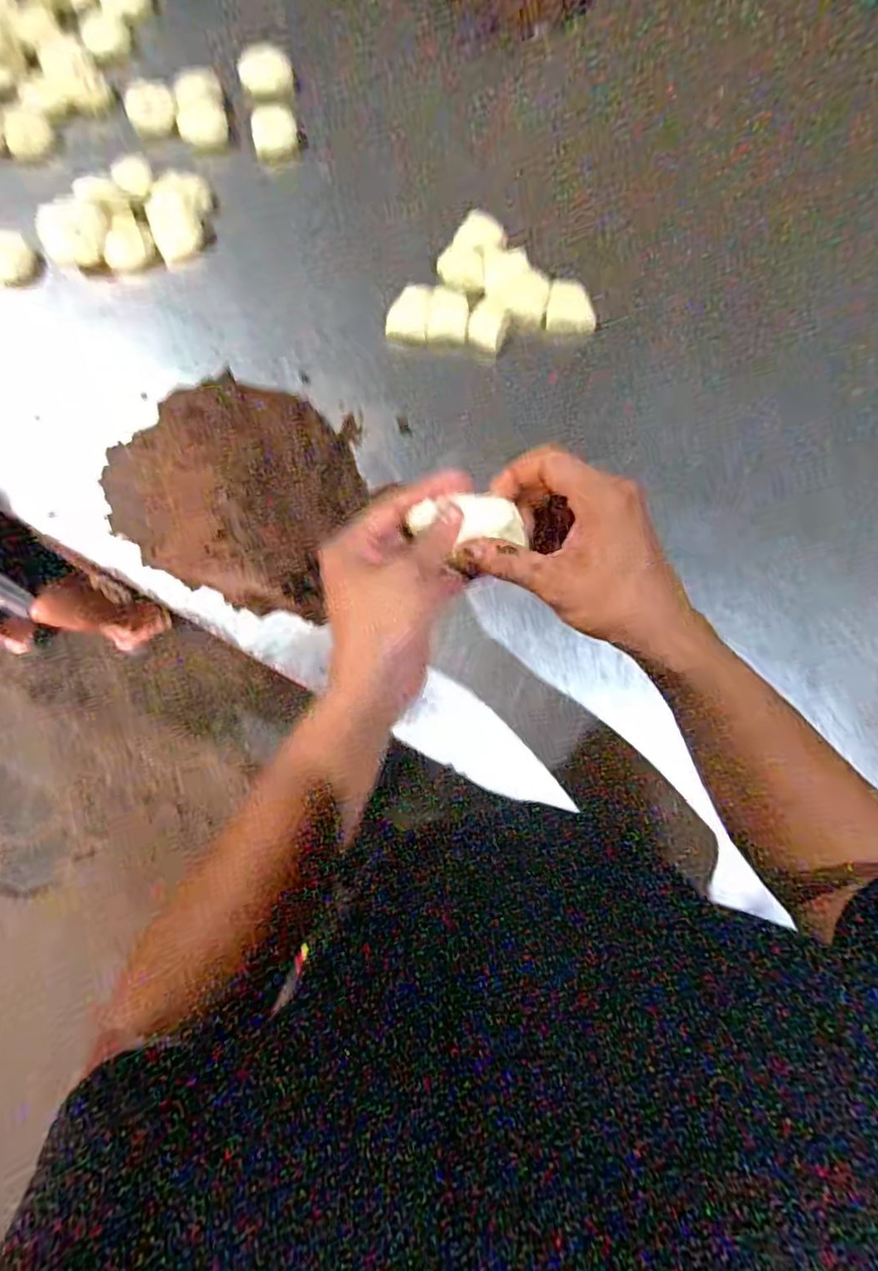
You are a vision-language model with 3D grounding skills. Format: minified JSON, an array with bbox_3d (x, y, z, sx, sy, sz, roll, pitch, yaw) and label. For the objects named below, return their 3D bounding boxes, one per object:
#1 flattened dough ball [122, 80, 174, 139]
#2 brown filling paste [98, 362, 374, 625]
[{"bbox_3d":[-0.350,-0.641,0.741,0.056,0.030,0.053,0,78,-1],"label":"flattened dough ball"},{"bbox_3d":[-0.221,-0.146,0.603,0.270,0.092,0.225,0,78,-1],"label":"brown filling paste"}]

